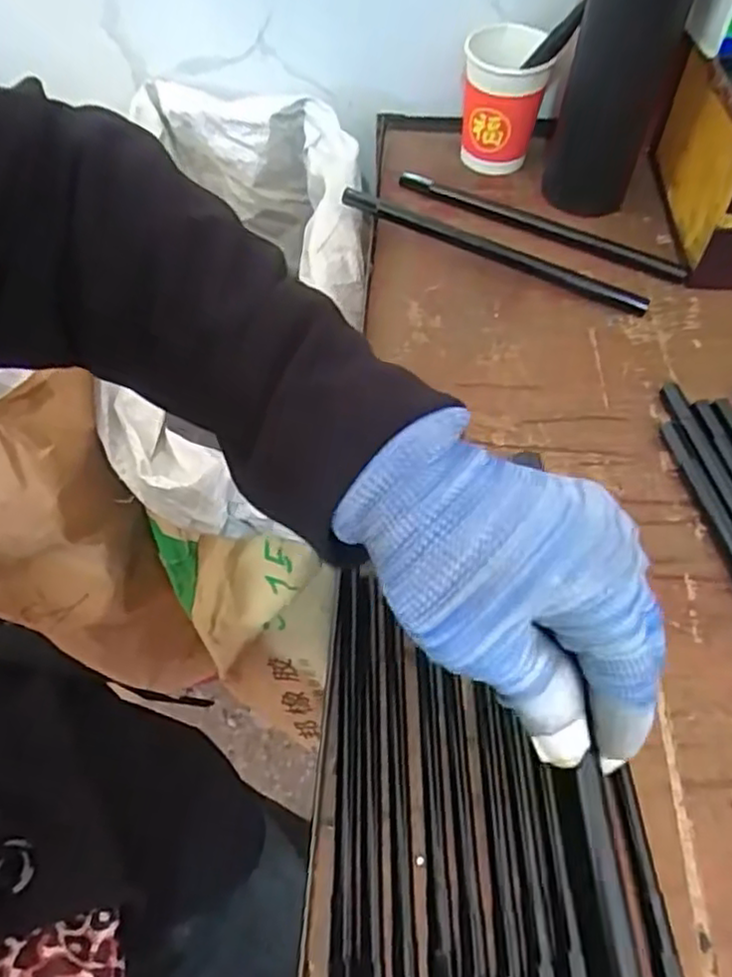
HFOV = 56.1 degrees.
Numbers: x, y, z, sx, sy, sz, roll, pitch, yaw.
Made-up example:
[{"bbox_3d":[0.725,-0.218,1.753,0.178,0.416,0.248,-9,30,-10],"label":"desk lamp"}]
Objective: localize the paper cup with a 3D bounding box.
[{"bbox_3d":[0.113,-0.311,0.551,0.078,0.093,0.079,17,57,13],"label":"paper cup"}]

